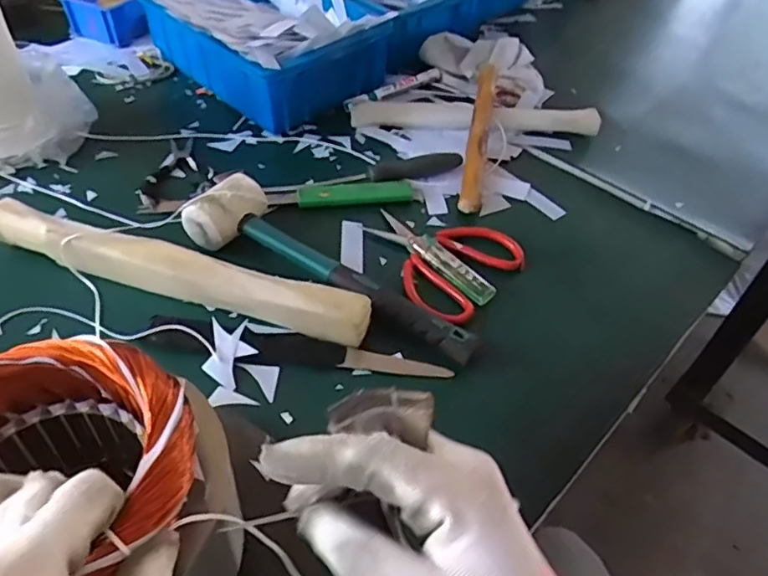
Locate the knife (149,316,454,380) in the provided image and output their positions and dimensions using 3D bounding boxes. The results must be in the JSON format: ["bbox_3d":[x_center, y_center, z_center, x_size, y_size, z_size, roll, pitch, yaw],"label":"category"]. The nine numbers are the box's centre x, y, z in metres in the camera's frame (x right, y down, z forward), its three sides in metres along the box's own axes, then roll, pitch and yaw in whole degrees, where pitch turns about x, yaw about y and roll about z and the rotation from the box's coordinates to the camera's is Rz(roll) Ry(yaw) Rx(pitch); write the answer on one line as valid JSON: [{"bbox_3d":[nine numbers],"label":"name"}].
[{"bbox_3d":[-0.031,0.053,0.466,0.165,0.013,0.026,6,45,-1],"label":"knife"}]

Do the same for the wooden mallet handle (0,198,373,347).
[{"bbox_3d":[-0.174,-0.017,0.485,0.334,0.036,0.034,14,46,7],"label":"wooden mallet handle"}]

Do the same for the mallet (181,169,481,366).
[{"bbox_3d":[-0.049,-0.016,0.494,0.277,0.041,0.070,29,49,21],"label":"mallet"}]

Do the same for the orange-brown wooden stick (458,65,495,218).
[{"bbox_3d":[0.106,-0.172,0.654,0.020,0.017,0.235,10,59,4],"label":"orange-brown wooden stick"}]

